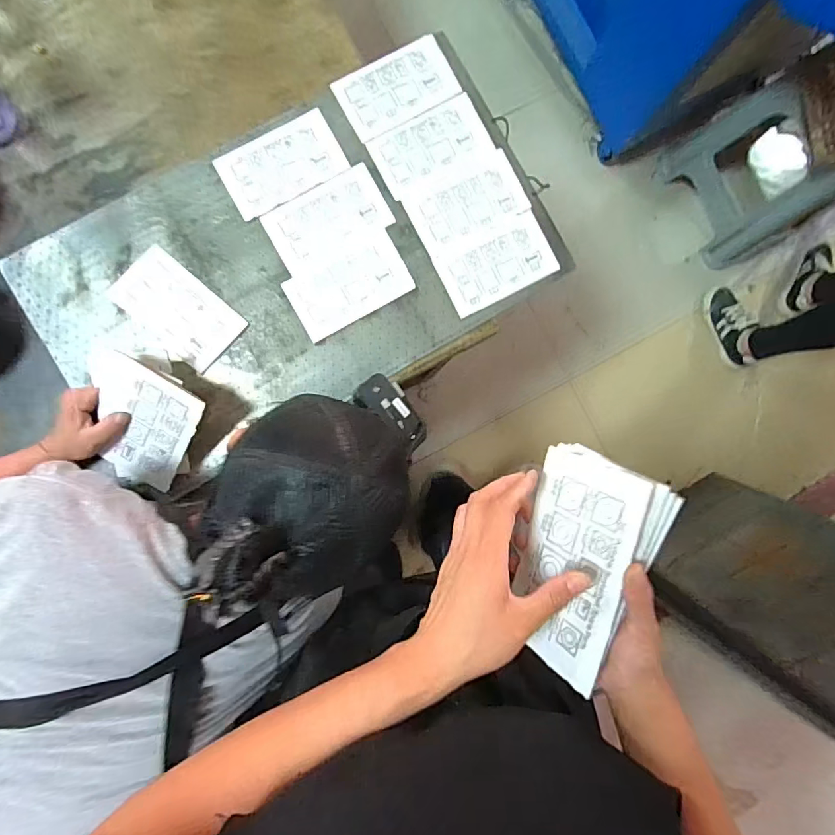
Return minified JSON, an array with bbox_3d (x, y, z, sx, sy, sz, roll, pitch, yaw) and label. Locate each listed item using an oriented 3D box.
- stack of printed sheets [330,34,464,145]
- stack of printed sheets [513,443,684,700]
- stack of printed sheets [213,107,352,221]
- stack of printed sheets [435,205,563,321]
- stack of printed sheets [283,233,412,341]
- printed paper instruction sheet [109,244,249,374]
[{"bbox_3d":[-0.029,-0.468,0.666,0.162,0.005,0.097,-30,91,-4],"label":"stack of printed sheets"},{"bbox_3d":[0.127,0.112,0.373,0.020,0.101,0.164,9,102,-32],"label":"stack of printed sheets"},{"bbox_3d":[-0.188,-0.355,0.654,0.165,0.005,0.093,-31,91,-4],"label":"stack of printed sheets"},{"bbox_3d":[0.114,-0.219,0.669,0.162,0.005,0.095,-28,91,-4],"label":"stack of printed sheets"},{"bbox_3d":[-0.094,-0.184,0.655,0.163,0.004,0.092,-30,91,-4],"label":"stack of printed sheets"},{"bbox_3d":[-0.325,-0.146,0.635,0.161,0.011,0.098,43,87,-2],"label":"printed paper instruction sheet"}]

